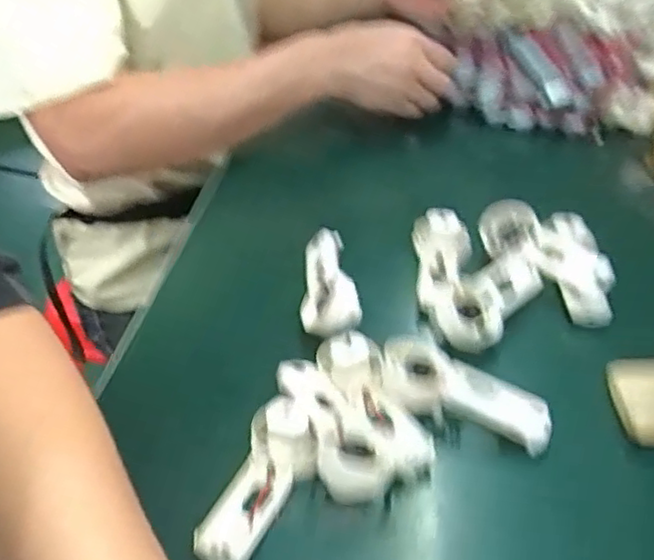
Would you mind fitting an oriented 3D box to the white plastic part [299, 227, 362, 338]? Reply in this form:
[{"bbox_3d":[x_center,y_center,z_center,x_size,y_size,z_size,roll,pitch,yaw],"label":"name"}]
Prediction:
[{"bbox_3d":[-0.002,-0.001,0.451,0.035,0.025,0.097,-5,39,-6],"label":"white plastic part"}]

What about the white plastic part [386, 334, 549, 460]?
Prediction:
[{"bbox_3d":[0.076,0.062,0.375,0.093,0.028,0.033,15,41,19],"label":"white plastic part"}]

